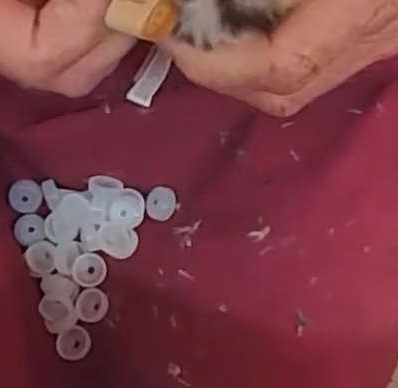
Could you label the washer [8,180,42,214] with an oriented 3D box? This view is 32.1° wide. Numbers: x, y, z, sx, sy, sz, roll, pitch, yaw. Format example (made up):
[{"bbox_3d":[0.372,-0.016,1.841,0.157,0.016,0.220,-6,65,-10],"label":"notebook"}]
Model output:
[{"bbox_3d":[-0.089,0.001,0.352,0.017,0.004,0.017,-1,98,-8],"label":"washer"}]

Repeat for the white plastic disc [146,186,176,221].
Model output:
[{"bbox_3d":[-0.019,0.005,0.342,0.016,0.004,0.016,-2,84,16],"label":"white plastic disc"}]

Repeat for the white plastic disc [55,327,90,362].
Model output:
[{"bbox_3d":[-0.062,0.074,0.340,0.017,0.005,0.015,-26,69,-7],"label":"white plastic disc"}]

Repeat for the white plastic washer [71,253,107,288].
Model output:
[{"bbox_3d":[-0.055,0.038,0.346,0.017,0.005,0.016,-1,68,3],"label":"white plastic washer"}]

